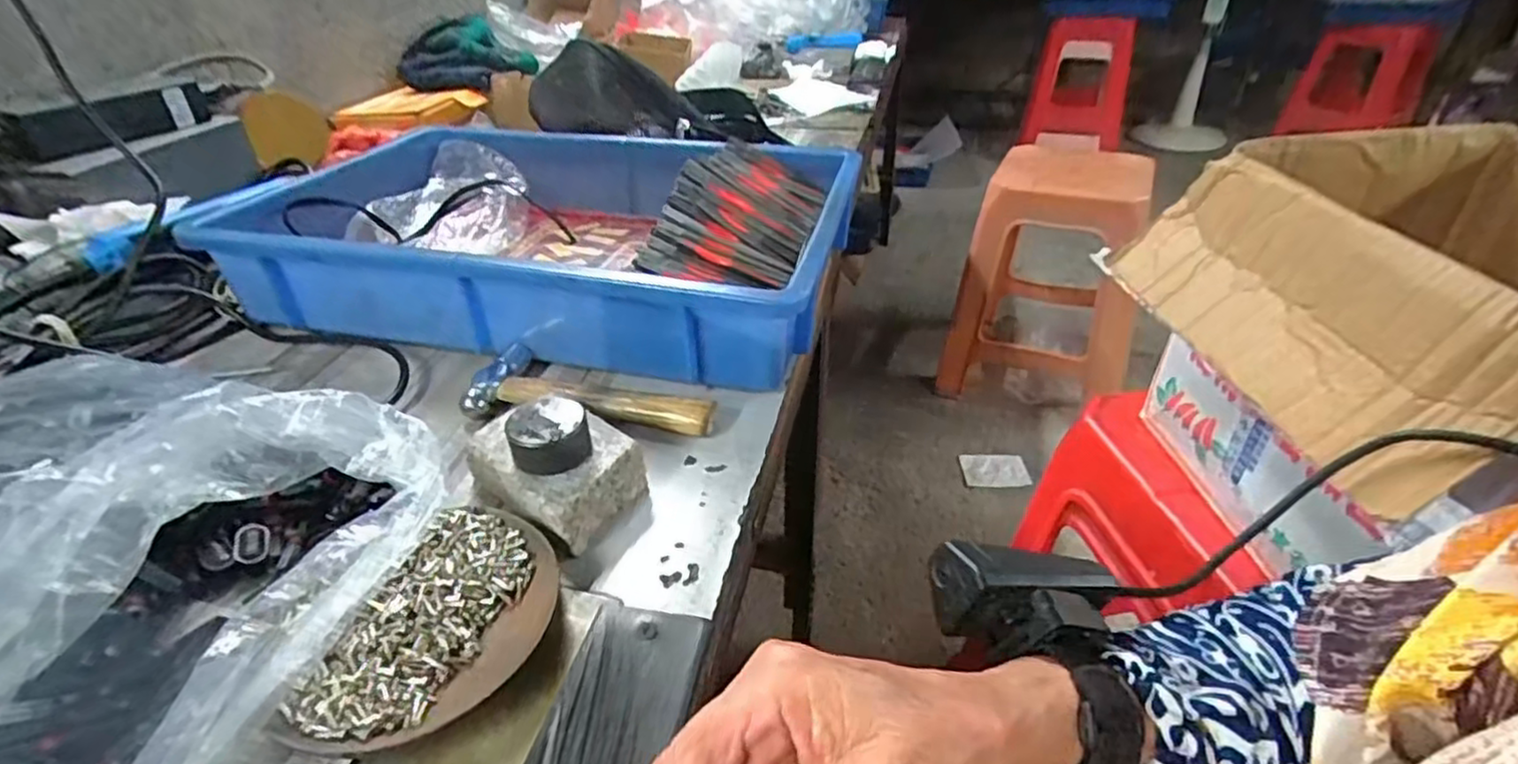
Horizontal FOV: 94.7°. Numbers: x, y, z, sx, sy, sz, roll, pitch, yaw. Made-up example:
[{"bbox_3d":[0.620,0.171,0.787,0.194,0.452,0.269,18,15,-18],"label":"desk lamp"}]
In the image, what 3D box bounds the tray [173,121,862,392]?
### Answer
[{"bbox_3d":[-0.148,-0.127,0.545,0.412,0.073,0.284,6,35,11],"label":"tray"}]

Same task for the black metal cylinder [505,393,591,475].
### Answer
[{"bbox_3d":[-0.102,0.027,0.343,0.037,0.022,0.036,-1,34,1],"label":"black metal cylinder"}]

